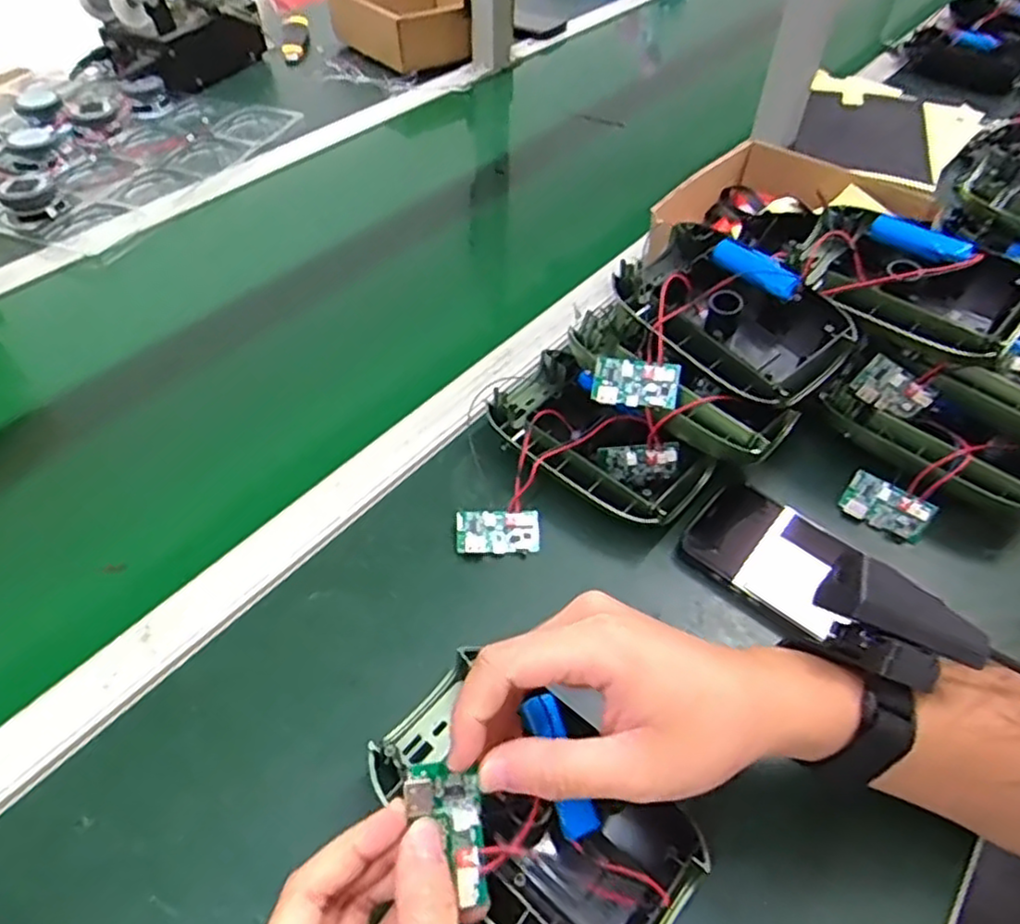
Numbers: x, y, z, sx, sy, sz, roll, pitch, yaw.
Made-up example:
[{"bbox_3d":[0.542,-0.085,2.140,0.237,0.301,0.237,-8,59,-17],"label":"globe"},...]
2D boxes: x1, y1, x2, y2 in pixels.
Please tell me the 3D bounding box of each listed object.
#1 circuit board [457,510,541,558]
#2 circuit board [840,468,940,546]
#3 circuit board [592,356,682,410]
[{"bbox_3d":[-0.008,0.047,0.478,0.055,0.007,0.030,0,49,-2],"label":"circuit board"},{"bbox_3d":[0.263,0.032,0.494,0.055,0.033,0.005,33,17,19],"label":"circuit board"},{"bbox_3d":[0.083,-0.052,0.467,0.055,0.007,0.030,11,91,21],"label":"circuit board"}]

